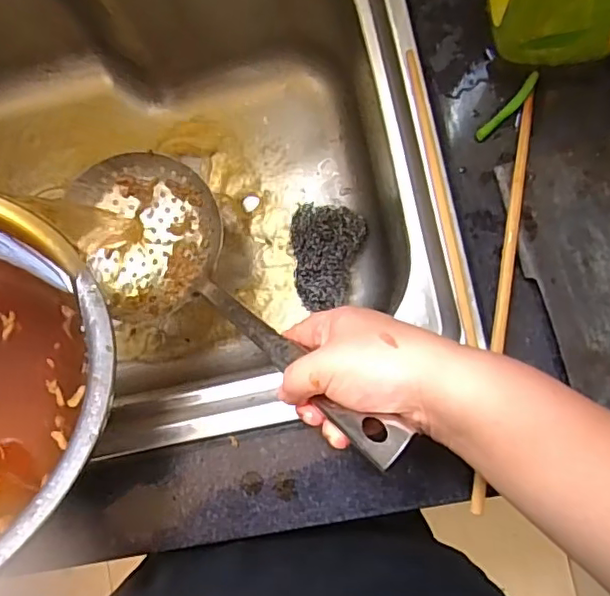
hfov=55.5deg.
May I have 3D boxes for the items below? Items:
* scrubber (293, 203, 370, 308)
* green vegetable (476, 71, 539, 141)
[{"bbox_3d":[0.019,-0.039,0.543,0.067,0.028,0.095,6,85,8],"label":"scrubber"},{"bbox_3d":[0.132,-0.123,0.375,0.009,0.006,0.053,44,92,9],"label":"green vegetable"}]

